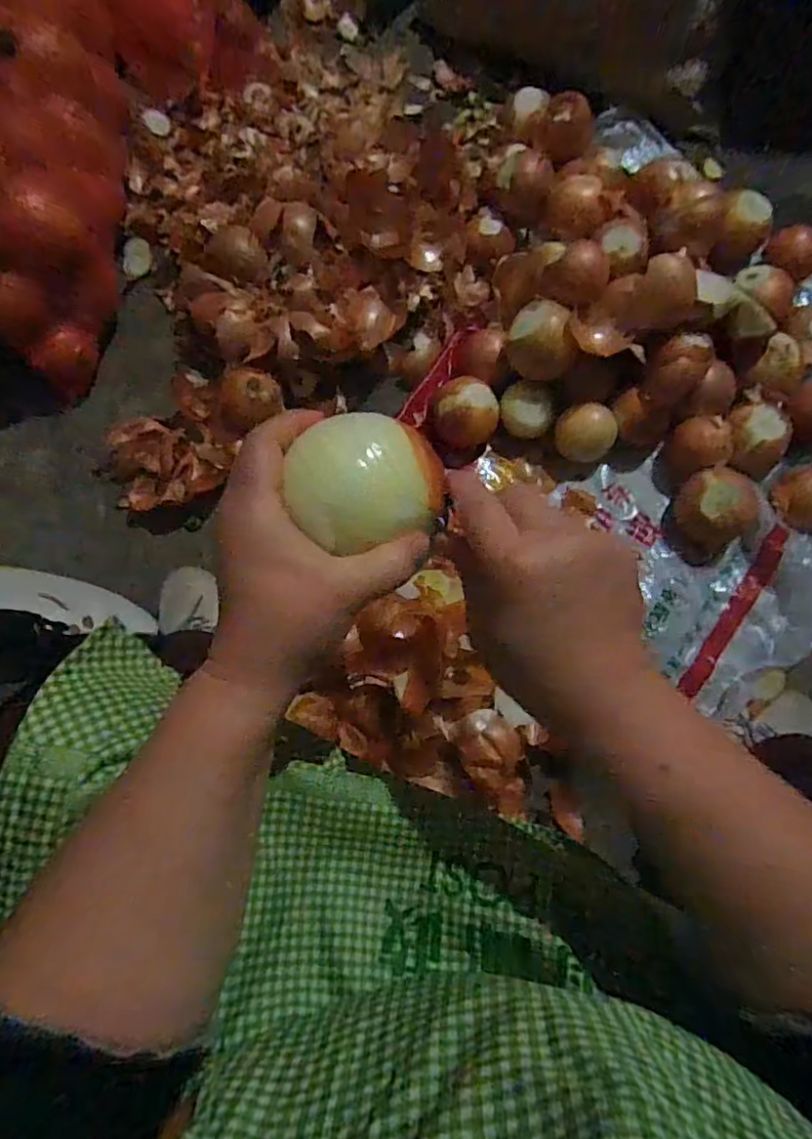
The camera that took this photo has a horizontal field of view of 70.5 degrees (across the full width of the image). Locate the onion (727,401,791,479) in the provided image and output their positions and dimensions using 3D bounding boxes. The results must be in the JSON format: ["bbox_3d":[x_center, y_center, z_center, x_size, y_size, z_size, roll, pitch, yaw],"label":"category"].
[{"bbox_3d":[0.511,-0.193,0.842,0.083,0.077,0.109,3,78,1],"label":"onion"}]

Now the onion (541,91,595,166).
[{"bbox_3d":[0.252,-0.690,0.898,0.081,0.063,0.065,15,78,3],"label":"onion"}]

